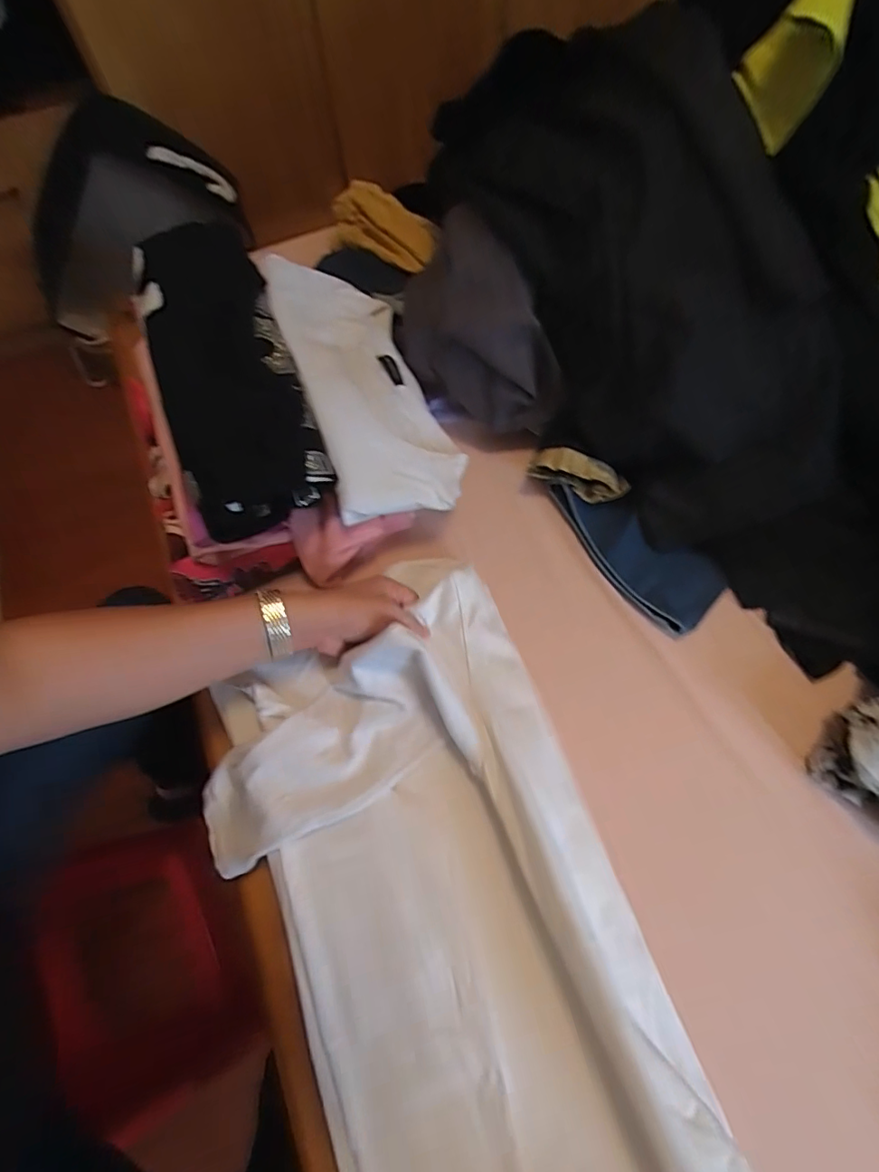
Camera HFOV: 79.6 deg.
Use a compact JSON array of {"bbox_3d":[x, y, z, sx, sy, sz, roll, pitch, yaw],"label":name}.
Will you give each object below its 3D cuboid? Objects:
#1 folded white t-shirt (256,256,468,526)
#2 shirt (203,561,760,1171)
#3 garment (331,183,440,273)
[{"bbox_3d":[-0.097,-0.244,0.606,0.161,0.065,0.362,-9,65,-27],"label":"folded white t-shirt"},{"bbox_3d":[0.002,0.289,0.430,0.317,0.072,0.642,-21,66,-8],"label":"shirt"},{"bbox_3d":[-0.085,-0.559,0.826,0.217,0.043,0.114,41,73,19],"label":"garment"}]

